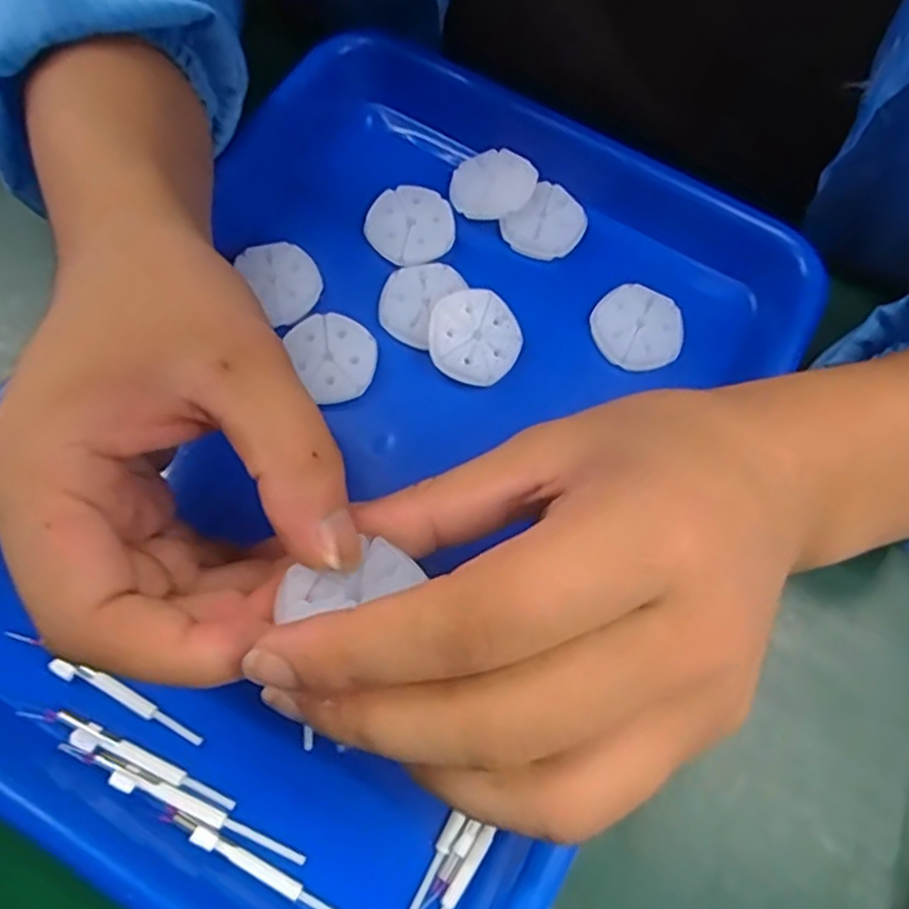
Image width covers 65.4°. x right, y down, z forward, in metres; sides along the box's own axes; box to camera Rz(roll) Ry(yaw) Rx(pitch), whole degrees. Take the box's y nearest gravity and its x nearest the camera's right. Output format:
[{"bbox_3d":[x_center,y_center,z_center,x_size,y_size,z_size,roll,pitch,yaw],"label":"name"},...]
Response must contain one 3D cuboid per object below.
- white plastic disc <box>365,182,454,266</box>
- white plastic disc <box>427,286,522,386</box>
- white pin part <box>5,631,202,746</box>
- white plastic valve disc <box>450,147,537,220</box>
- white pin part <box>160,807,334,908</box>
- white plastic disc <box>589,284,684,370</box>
[{"bbox_3d":[-0.019,-0.100,0.307,0.036,0.004,0.037,1,70,-2],"label":"white plastic disc"},{"bbox_3d":[0.008,-0.047,0.286,0.037,0.004,0.038,1,86,-12],"label":"white plastic disc"},{"bbox_3d":[-0.120,0.079,0.242,0.076,0.004,0.007,25,71,6],"label":"white pin part"},{"bbox_3d":[0.017,-0.121,0.313,0.036,0.007,0.034,7,70,0],"label":"white plastic valve disc"},{"bbox_3d":[-0.063,0.132,0.226,0.069,0.006,0.005,27,71,7],"label":"white pin part"},{"bbox_3d":[0.077,-0.054,0.299,0.036,0.005,0.036,1,70,-2],"label":"white plastic disc"}]

